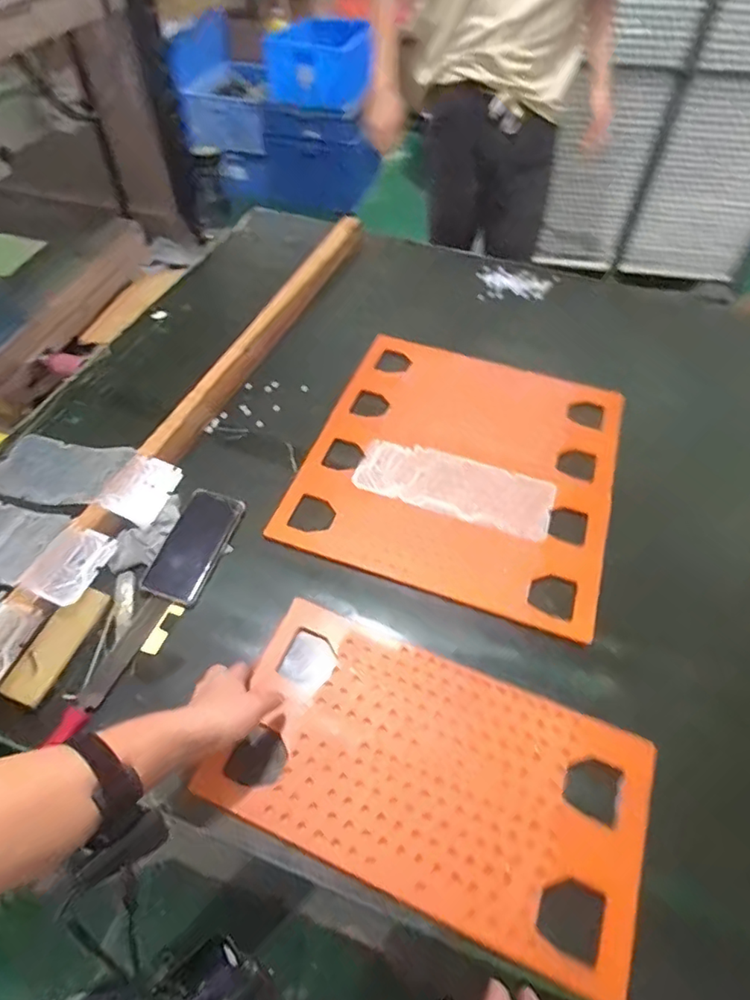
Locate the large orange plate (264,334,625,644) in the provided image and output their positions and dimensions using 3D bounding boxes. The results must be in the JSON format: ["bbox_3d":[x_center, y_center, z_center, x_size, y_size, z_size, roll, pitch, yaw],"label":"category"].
[{"bbox_3d":[0.136,-0.073,0.859,0.425,0.022,0.487,16,54,11],"label":"large orange plate"}]

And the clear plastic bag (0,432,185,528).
[{"bbox_3d":[-0.418,-0.037,0.797,0.277,0.033,0.113,12,54,8],"label":"clear plastic bag"}]

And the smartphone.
[{"bbox_3d":[-0.236,0.058,0.739,0.076,0.010,0.160,19,57,5],"label":"smartphone"}]

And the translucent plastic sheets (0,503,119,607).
[{"bbox_3d":[-0.468,0.054,0.719,0.268,0.036,0.108,17,55,12],"label":"translucent plastic sheets"}]

